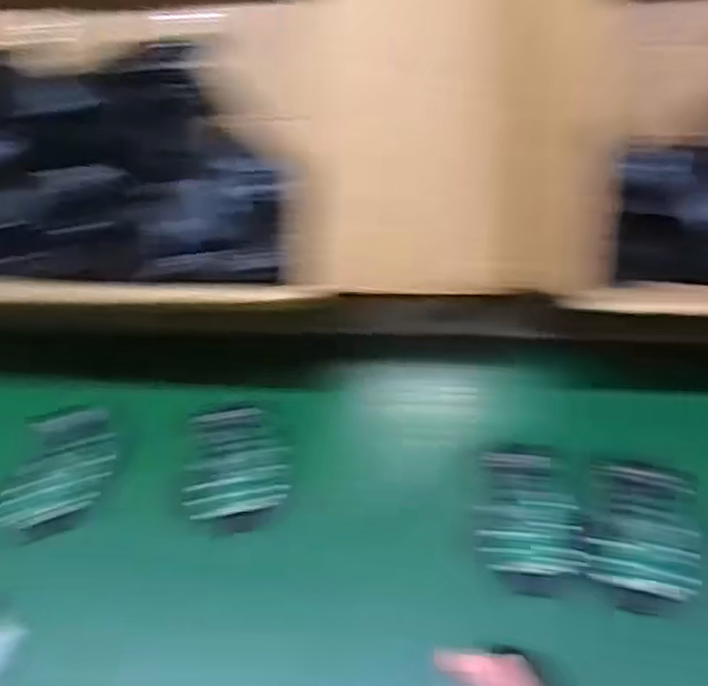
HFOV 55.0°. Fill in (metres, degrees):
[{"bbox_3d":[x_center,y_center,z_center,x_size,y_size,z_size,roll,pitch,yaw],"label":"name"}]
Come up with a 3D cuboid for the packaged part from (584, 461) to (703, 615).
[{"bbox_3d":[0.207,0.134,0.484,0.075,0.020,0.109,12,48,17],"label":"packaged part"}]

